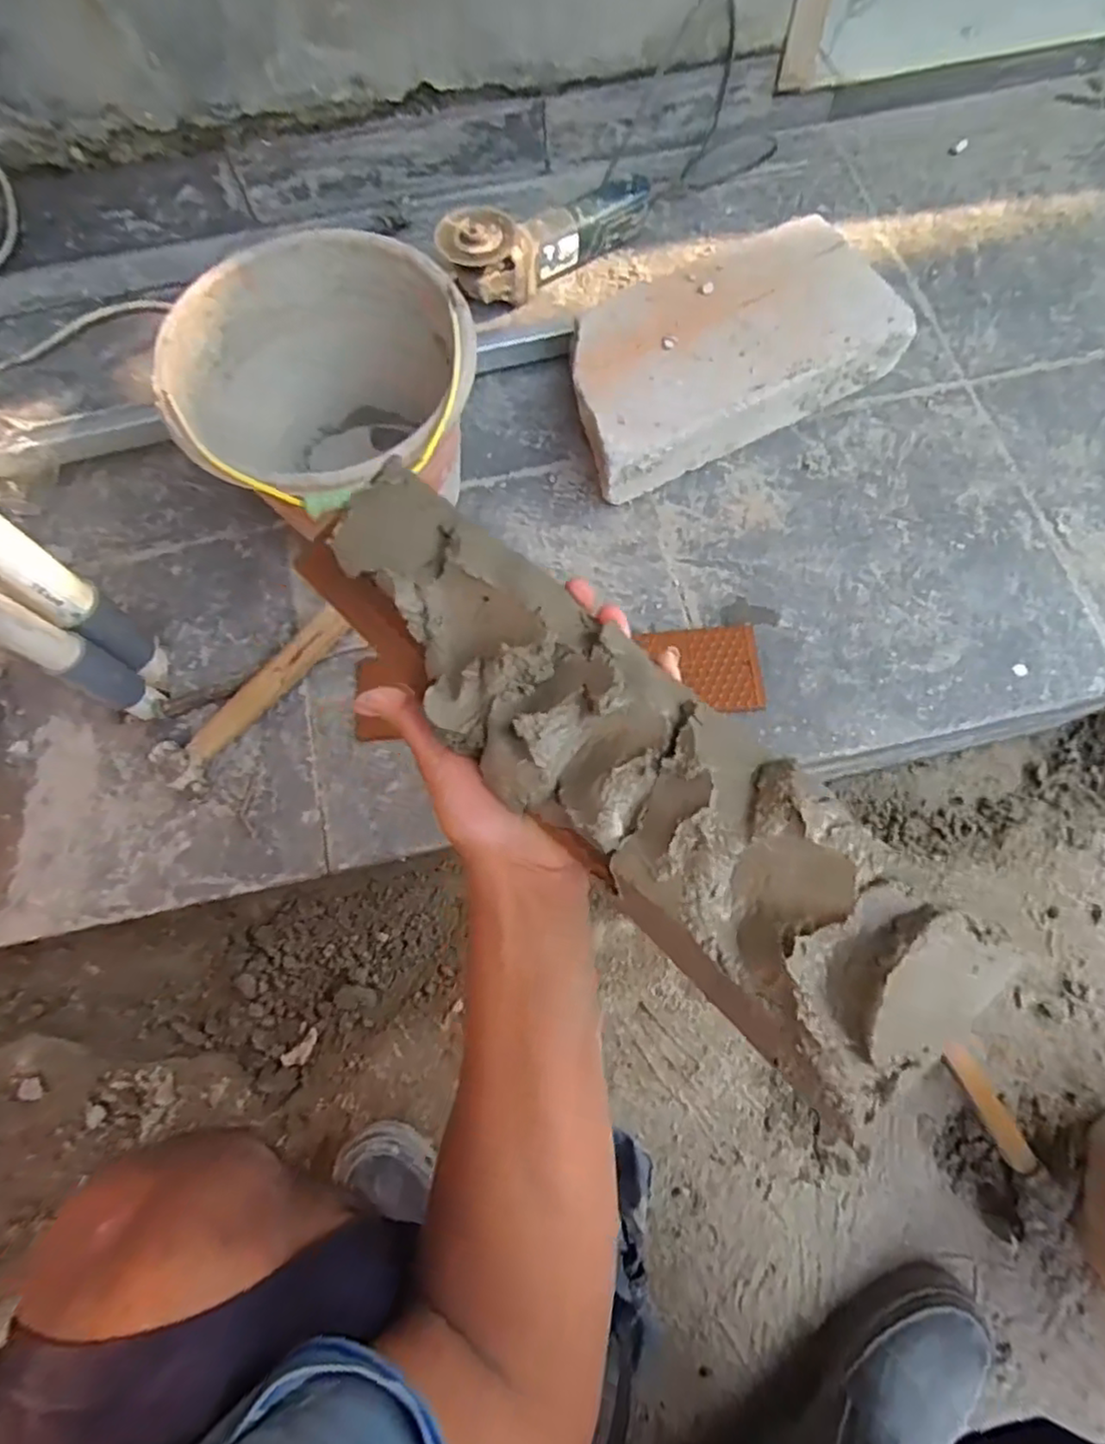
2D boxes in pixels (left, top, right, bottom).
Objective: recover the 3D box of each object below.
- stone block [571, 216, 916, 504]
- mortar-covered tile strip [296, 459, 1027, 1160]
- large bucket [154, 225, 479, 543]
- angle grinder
[{"bbox_3d":[0.183,-0.411,0.747,0.383,0.080,0.208,-29,71,-8],"label":"stone block"},{"bbox_3d":[0.010,0.000,0.301,0.085,0.040,0.362,-42,64,-9],"label":"mortar-covered tile strip"},{"bbox_3d":[-0.207,-0.302,0.654,0.255,0.217,0.287,-29,72,-8],"label":"large bucket"},{"bbox_3d":[-0.004,-0.592,0.812,0.281,0.096,0.075,-33,73,-10],"label":"angle grinder"}]

